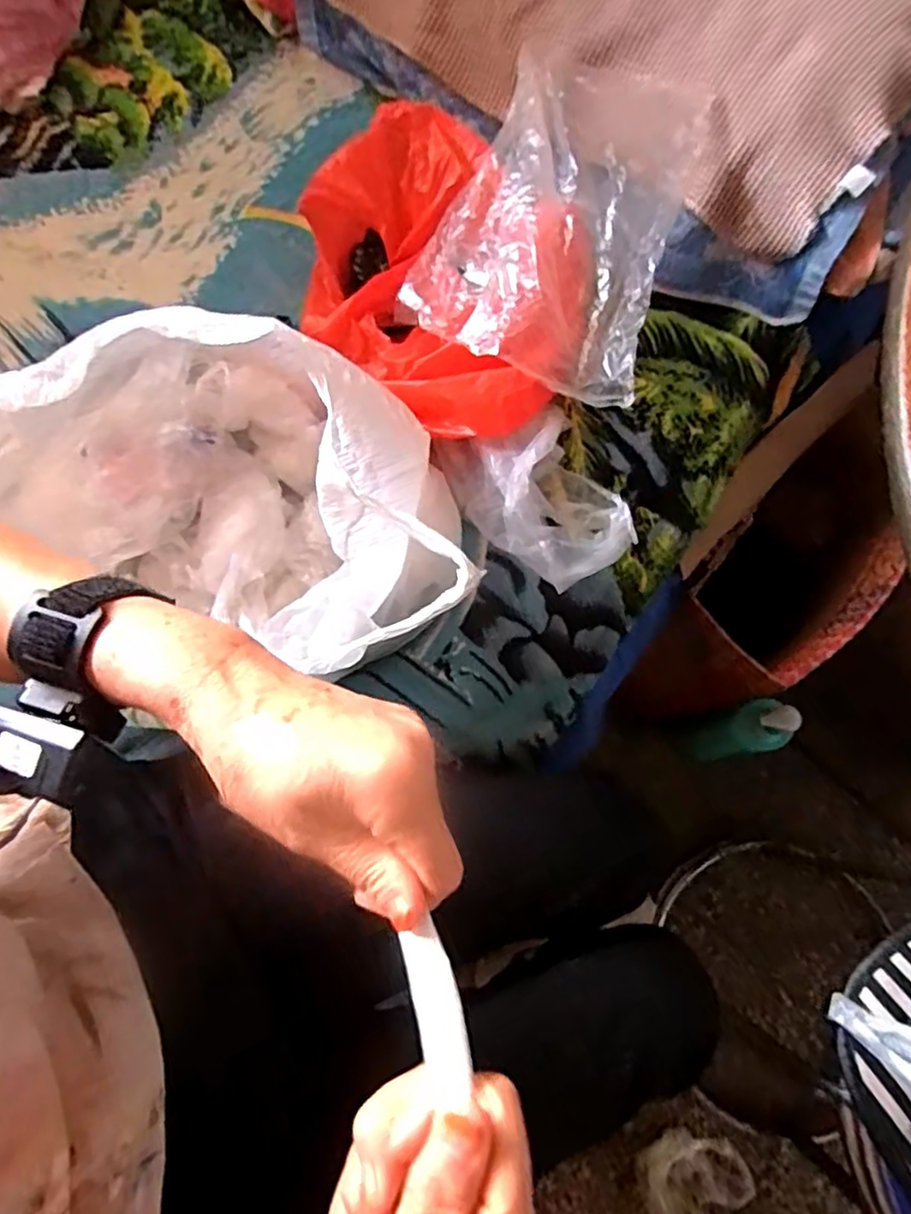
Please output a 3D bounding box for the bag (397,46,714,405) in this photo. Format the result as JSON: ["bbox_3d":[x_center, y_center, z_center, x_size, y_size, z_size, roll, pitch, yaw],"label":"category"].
[{"bbox_3d":[0.087,-0.340,0.566,0.204,0.057,0.311,16,74,4],"label":"bag"}]

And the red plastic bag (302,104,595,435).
[{"bbox_3d":[-0.021,-0.291,0.596,0.226,0.123,0.307,-23,75,-7],"label":"red plastic bag"}]

